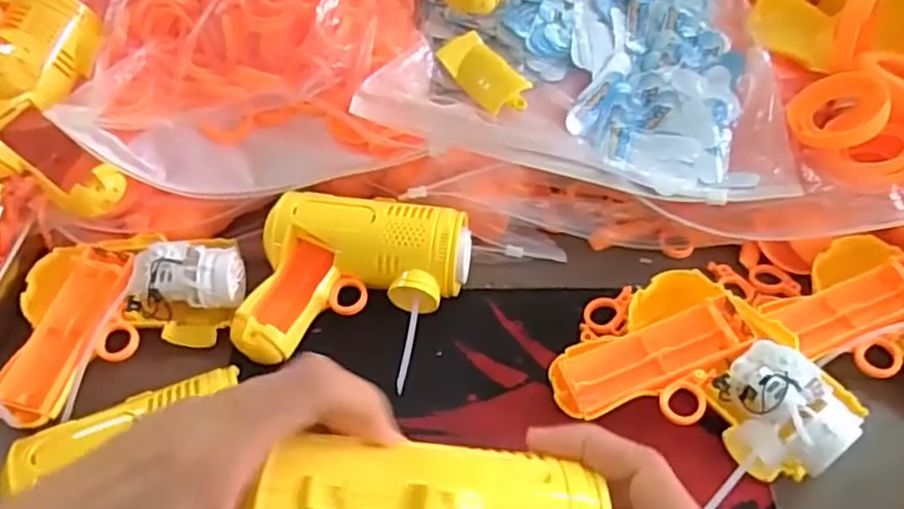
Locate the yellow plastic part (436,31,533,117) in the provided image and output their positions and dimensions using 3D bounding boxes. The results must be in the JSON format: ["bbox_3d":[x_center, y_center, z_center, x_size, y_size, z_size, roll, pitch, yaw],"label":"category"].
[{"bbox_3d":[0.023,-0.116,0.467,0.030,0.025,0.074,-30,55,-22],"label":"yellow plastic part"}]

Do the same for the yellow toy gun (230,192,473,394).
[{"bbox_3d":[-0.060,0.015,0.438,0.135,0.043,0.111,7,50,7],"label":"yellow toy gun"}]

